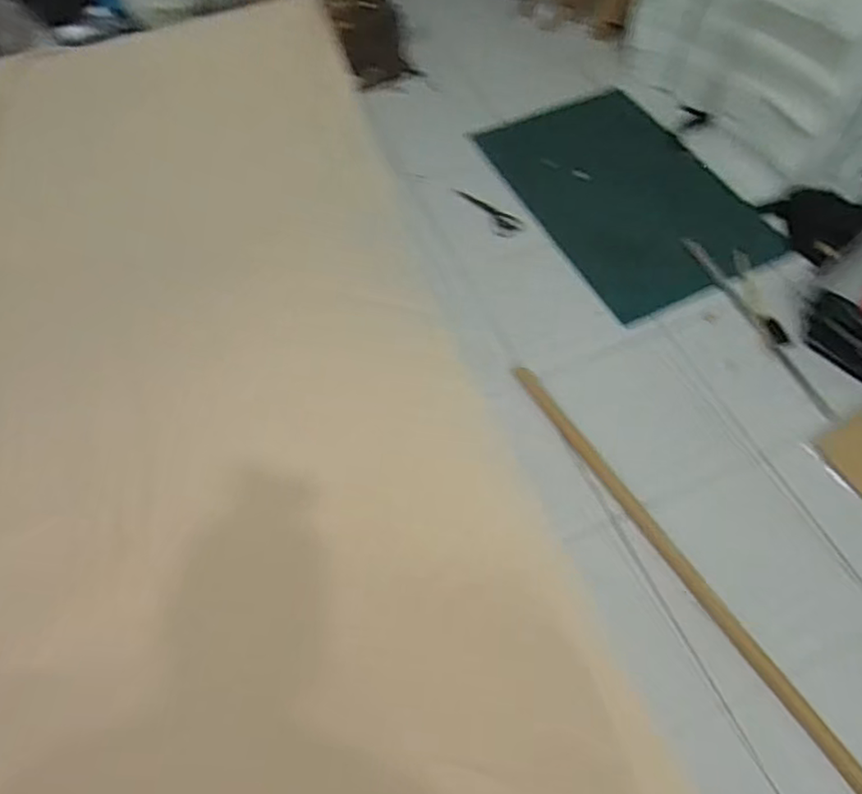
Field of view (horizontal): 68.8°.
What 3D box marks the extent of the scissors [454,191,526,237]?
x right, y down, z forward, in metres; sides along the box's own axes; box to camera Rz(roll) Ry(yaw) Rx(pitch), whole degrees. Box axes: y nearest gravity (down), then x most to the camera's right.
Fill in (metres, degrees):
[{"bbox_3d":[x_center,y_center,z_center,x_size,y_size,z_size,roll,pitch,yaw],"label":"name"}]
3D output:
[{"bbox_3d":[0.163,-0.548,1.881,0.244,0.012,0.089,37,66,21],"label":"scissors"}]

